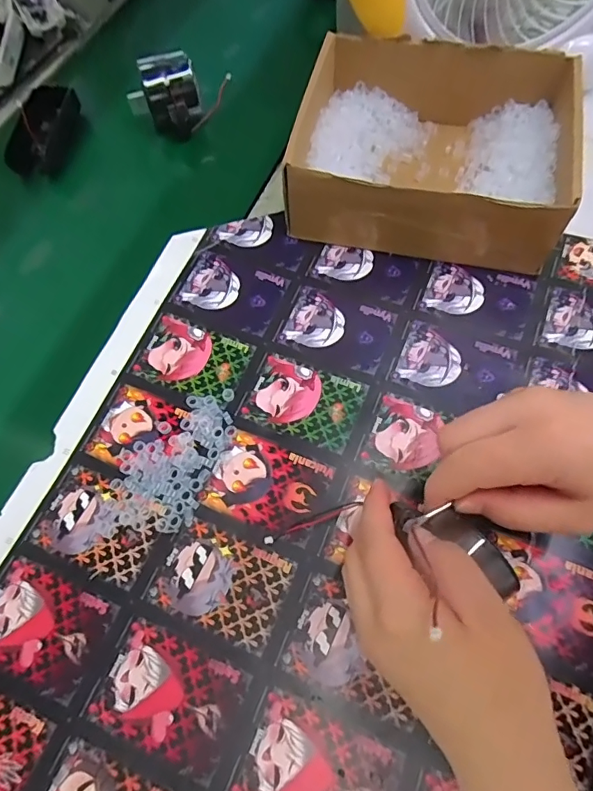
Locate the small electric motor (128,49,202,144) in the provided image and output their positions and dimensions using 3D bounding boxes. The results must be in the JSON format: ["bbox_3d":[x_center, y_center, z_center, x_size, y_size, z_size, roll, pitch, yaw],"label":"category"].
[{"bbox_3d":[-0.130,-0.303,0.480,0.056,0.058,0.055,-1,66,3],"label":"small electric motor"}]

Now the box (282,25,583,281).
[{"bbox_3d":[0.110,-0.204,0.395,0.205,0.072,0.171,11,67,8],"label":"box"}]

